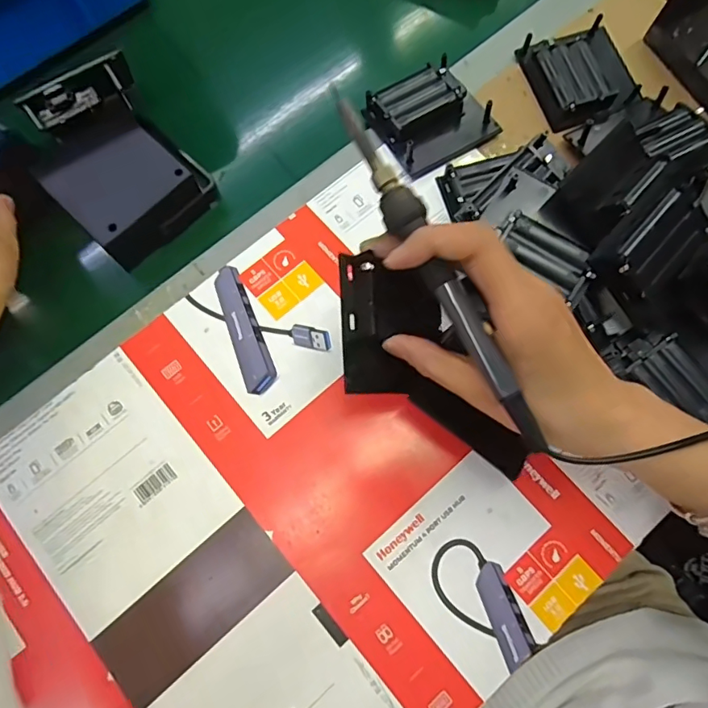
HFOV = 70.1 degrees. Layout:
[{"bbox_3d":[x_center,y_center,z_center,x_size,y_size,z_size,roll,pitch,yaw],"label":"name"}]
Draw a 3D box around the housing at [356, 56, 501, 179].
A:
[{"bbox_3d":[0.060,-0.182,0.382,0.080,0.023,0.073,-29,77,-6],"label":"housing"}]

